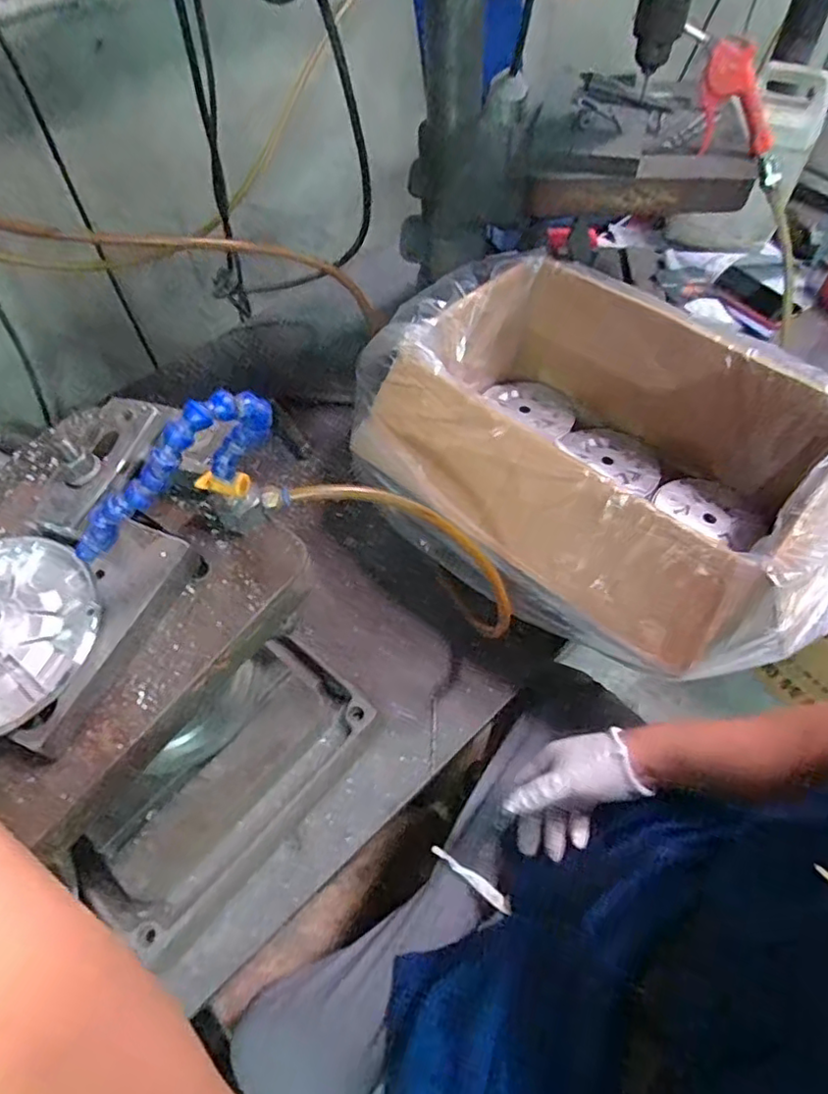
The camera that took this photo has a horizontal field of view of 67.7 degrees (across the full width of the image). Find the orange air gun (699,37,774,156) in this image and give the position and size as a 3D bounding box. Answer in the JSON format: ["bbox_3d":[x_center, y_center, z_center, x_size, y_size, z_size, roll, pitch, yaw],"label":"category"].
[{"bbox_3d":[0.357,-0.507,0.710,0.081,0.123,0.058,30,92,48],"label":"orange air gun"}]

